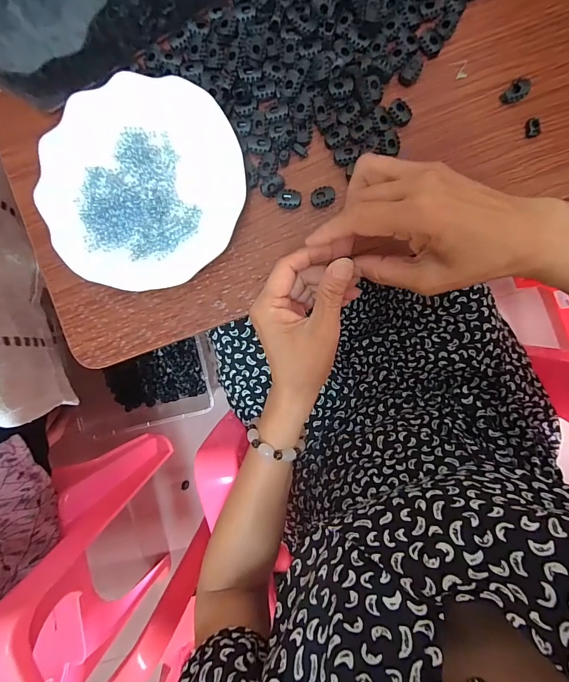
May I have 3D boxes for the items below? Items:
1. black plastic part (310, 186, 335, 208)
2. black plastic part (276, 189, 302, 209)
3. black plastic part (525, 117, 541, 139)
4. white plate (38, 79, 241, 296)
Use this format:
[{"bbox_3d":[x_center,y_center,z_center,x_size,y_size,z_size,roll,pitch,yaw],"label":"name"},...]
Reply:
[{"bbox_3d":[0.036,-0.132,0.320,0.022,0.007,0.017,-3,93,3],"label":"black plastic part"},{"bbox_3d":[0.005,-0.132,0.323,0.022,0.011,0.018,-1,93,3],"label":"black plastic part"},{"bbox_3d":[0.220,-0.189,0.308,0.012,0.005,0.018,-8,93,5],"label":"black plastic part"},{"bbox_3d":[-0.127,-0.140,0.317,0.174,0.026,0.180,0,93,3],"label":"white plate"}]

